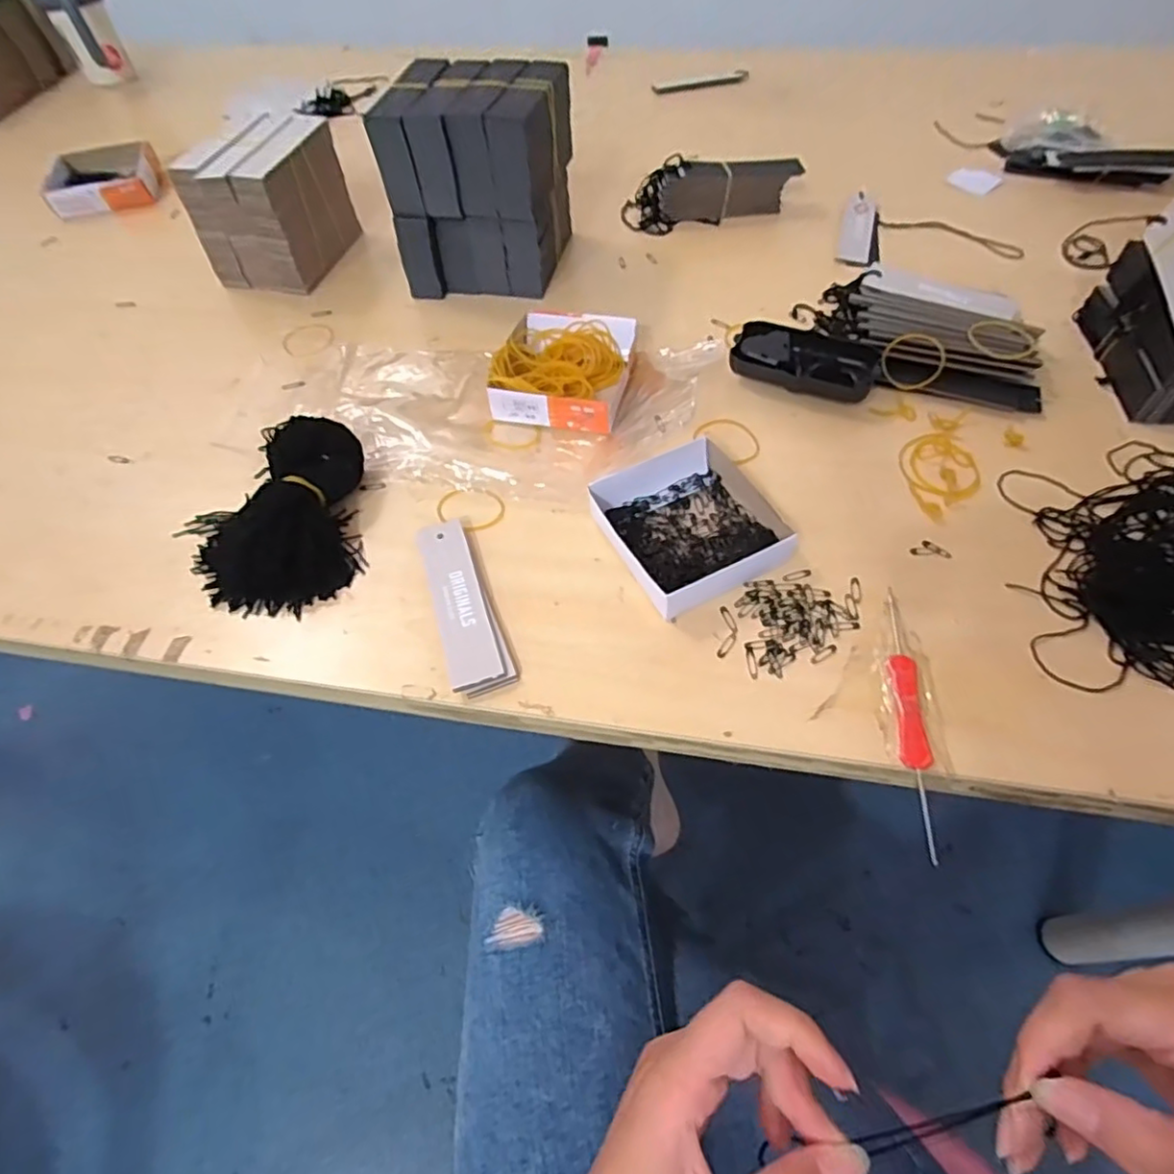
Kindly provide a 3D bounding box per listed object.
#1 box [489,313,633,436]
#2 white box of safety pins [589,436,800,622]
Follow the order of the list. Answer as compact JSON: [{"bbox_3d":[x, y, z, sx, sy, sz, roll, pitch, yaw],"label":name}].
[{"bbox_3d":[-0.017,-0.177,0.511,0.107,0.032,0.121,12,57,10],"label":"box"},{"bbox_3d":[0.066,-0.047,0.424,0.100,0.024,0.116,-24,59,-14],"label":"white box of safety pins"}]

